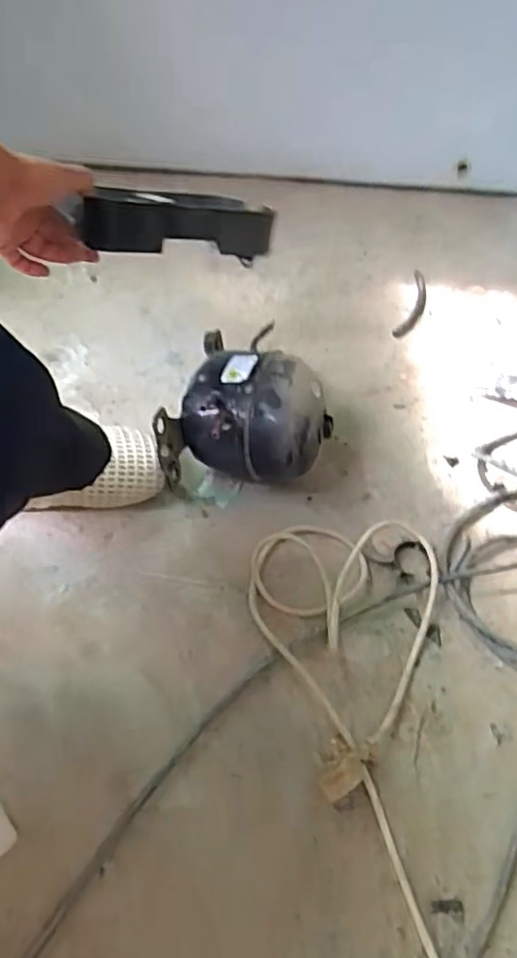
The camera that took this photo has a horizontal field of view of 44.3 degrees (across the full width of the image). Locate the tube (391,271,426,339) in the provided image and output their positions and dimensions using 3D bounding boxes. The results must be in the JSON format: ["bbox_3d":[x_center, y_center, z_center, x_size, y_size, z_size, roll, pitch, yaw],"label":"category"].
[{"bbox_3d":[0.229,-0.255,0.935,0.030,0.010,0.160,15,53,15],"label":"tube"}]

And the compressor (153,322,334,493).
[{"bbox_3d":[-0.004,-0.083,0.726,0.179,0.130,0.185,7,51,9],"label":"compressor"}]

